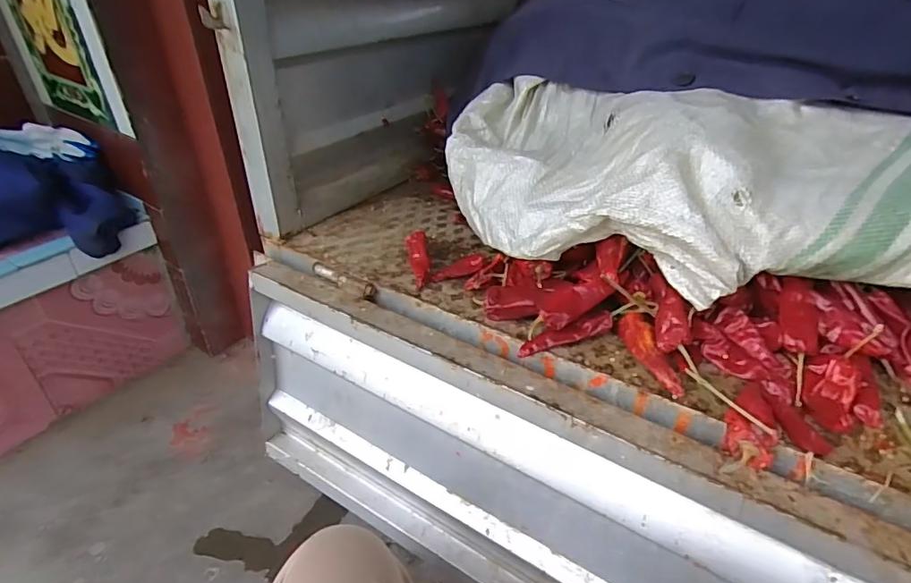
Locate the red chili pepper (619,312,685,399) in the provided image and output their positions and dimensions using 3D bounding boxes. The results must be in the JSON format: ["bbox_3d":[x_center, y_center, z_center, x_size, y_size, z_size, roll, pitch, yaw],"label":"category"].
[{"bbox_3d":[0.172,0.053,0.453,0.027,0.015,0.093,-7,35,-4],"label":"red chili pepper"}]

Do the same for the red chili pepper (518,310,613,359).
[{"bbox_3d":[0.102,0.038,0.472,0.095,0.018,0.015,-13,36,-14],"label":"red chili pepper"}]

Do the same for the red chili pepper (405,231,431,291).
[{"bbox_3d":[-0.041,-0.038,0.571,0.024,0.023,0.086,-7,35,-4],"label":"red chili pepper"}]

